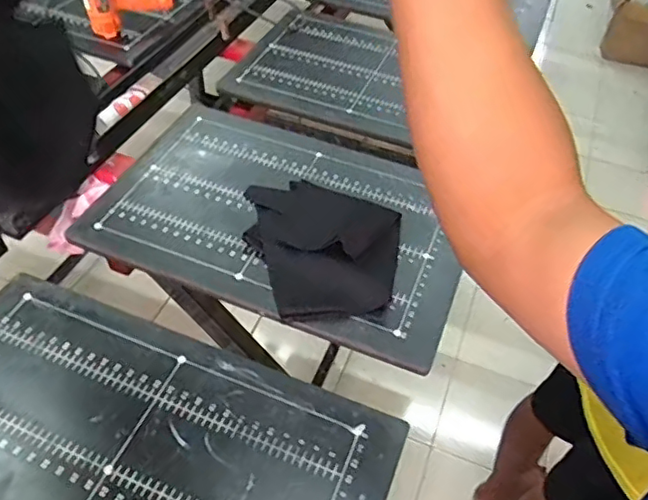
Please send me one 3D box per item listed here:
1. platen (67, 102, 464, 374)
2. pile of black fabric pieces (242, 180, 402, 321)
[{"bbox_3d":[-0.057,-0.070,0.991,0.594,0.025,0.415,18,48,15],"label":"platen"},{"bbox_3d":[-0.002,-0.016,0.917,0.239,0.032,0.276,2,46,1],"label":"pile of black fabric pieces"}]

